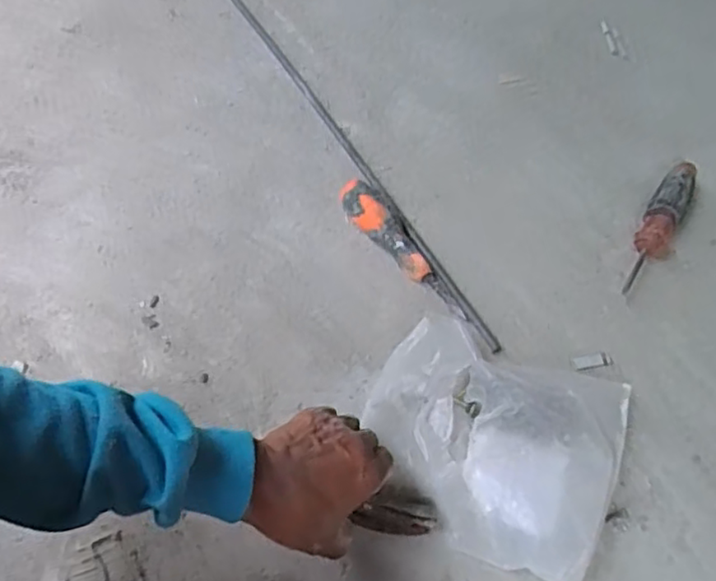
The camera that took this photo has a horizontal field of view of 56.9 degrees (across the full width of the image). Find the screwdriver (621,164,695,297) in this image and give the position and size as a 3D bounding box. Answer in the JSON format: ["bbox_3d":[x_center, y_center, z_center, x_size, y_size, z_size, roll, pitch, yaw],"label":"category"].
[{"bbox_3d":[0.278,-0.060,0.607,0.031,0.029,0.137,26,65,12],"label":"screwdriver"}]

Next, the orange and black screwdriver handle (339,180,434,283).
[{"bbox_3d":[0.025,-0.052,0.607,0.029,0.033,0.112,-33,68,-17],"label":"orange and black screwdriver handle"}]

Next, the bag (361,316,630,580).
[{"bbox_3d":[0.103,0.116,0.520,0.198,0.034,0.165,23,64,11],"label":"bag"}]

